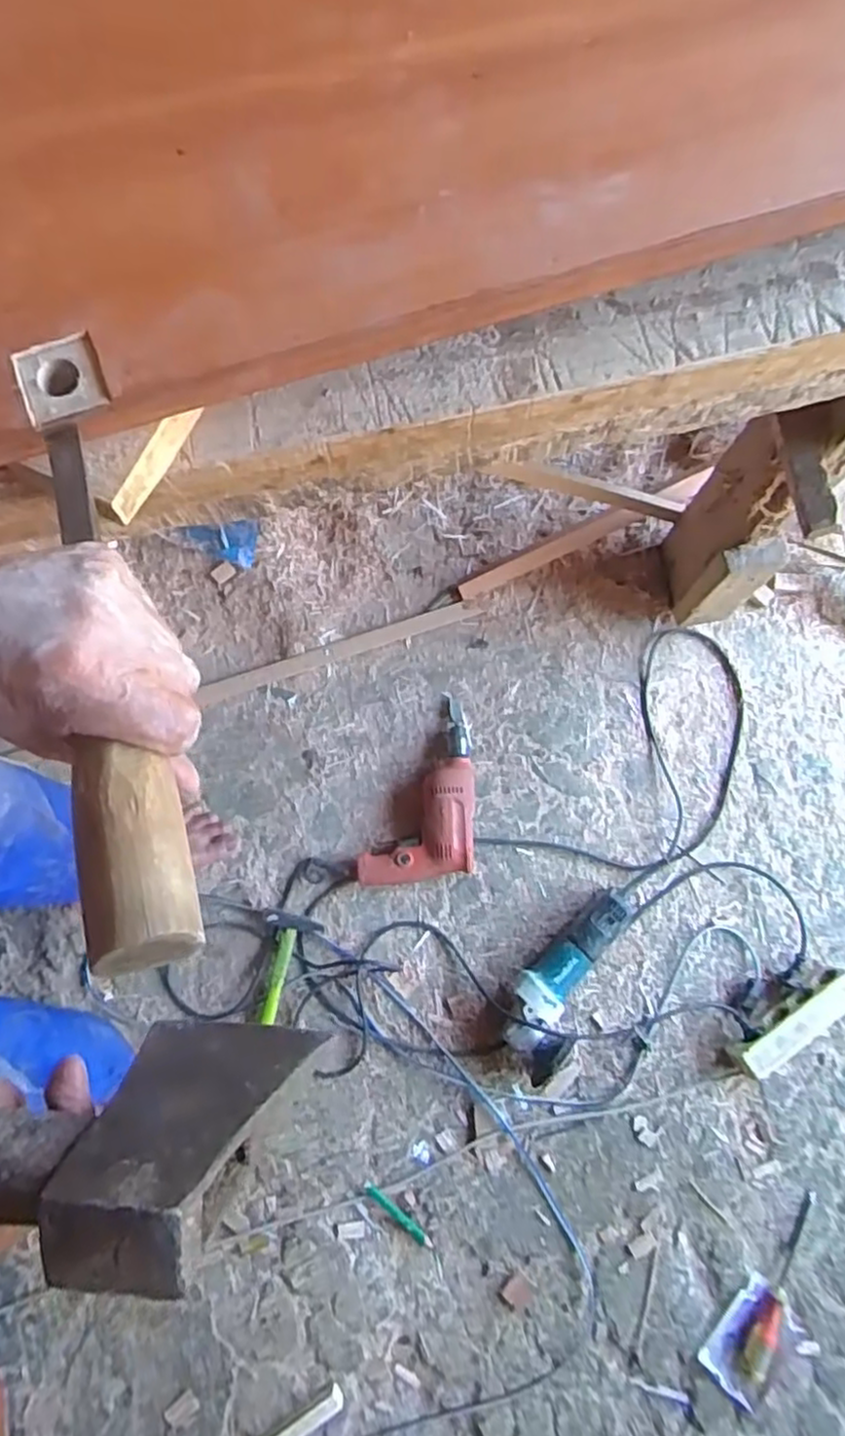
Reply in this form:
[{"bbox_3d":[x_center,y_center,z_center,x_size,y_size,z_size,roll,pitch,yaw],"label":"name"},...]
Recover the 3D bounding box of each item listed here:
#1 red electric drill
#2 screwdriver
[{"bbox_3d":[-0.010,0.104,1.064,0.171,0.057,0.275,-2,79,-1],"label":"red electric drill"},{"bbox_3d":[0.474,0.742,0.943,0.037,0.030,0.228,32,80,5],"label":"screwdriver"}]

